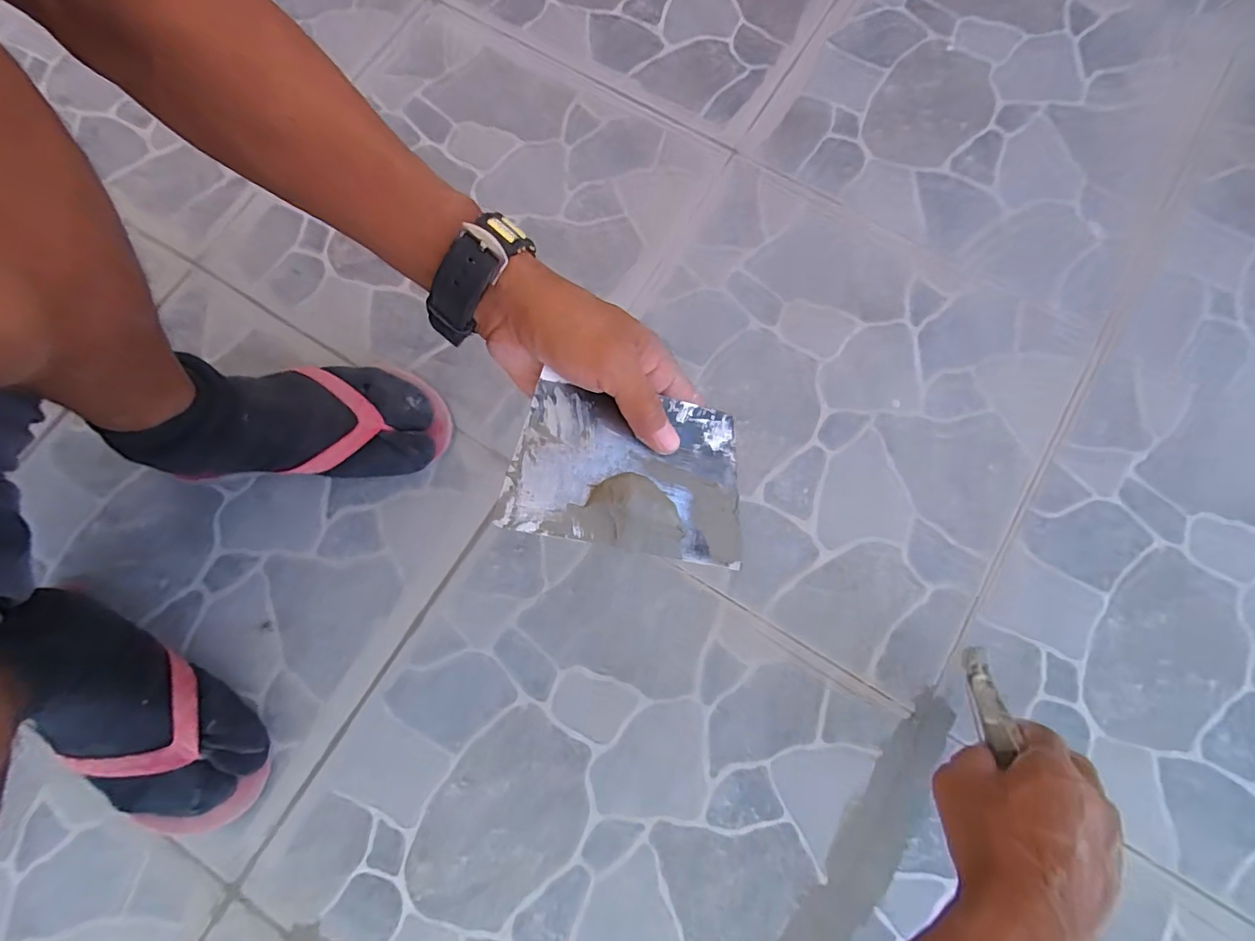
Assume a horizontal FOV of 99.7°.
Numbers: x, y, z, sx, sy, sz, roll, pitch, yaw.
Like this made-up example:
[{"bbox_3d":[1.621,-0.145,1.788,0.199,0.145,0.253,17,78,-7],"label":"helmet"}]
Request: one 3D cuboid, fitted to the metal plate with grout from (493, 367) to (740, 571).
[{"bbox_3d":[0.006,-0.002,0.290,0.136,0.015,0.089,13,71,-21],"label":"metal plate with grout"}]

